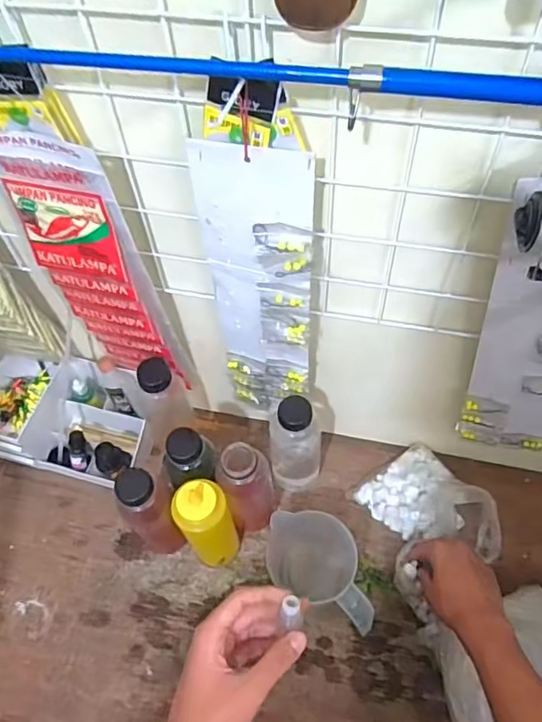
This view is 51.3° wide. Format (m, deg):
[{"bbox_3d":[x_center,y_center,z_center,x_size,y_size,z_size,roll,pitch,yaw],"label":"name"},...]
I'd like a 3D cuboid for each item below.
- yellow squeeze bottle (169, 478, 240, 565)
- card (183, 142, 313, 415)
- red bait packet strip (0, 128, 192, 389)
[{"bbox_3d":[-0.072,0.197,0.667,0.055,0.186,0.045,-28,60,-14],"label":"yellow squeeze bottle"},{"bbox_3d":[-0.008,-0.054,0.568,0.097,0.369,0.024,19,60,15],"label":"card"},{"bbox_3d":[-0.173,-0.075,0.584,0.106,0.356,0.020,9,59,11],"label":"red bait packet strip"}]

